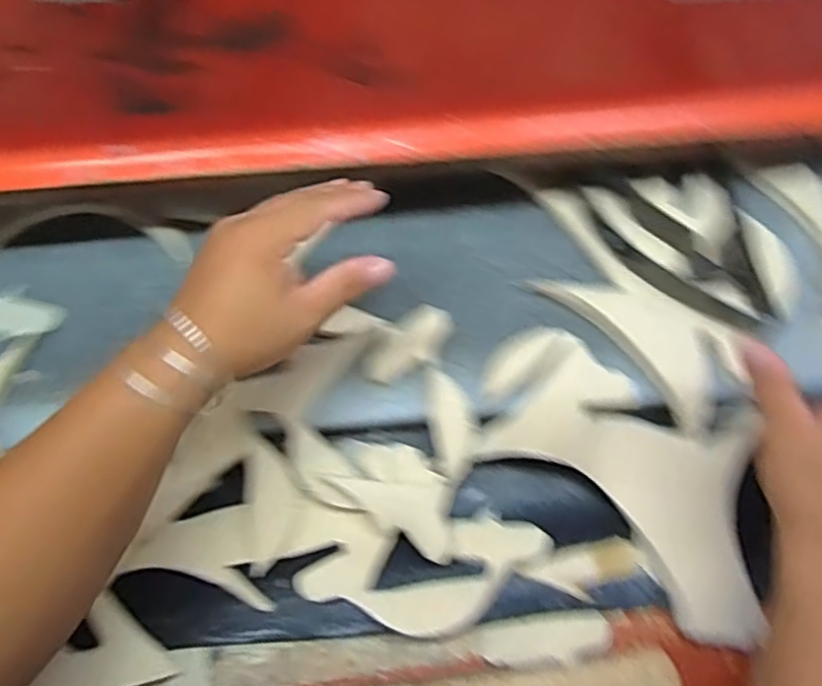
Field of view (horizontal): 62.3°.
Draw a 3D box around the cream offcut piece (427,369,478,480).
[{"bbox_3d":[0.029,0.057,0.491,0.030,0.006,0.077,-12,85,-1],"label":"cream offcut piece"}]

